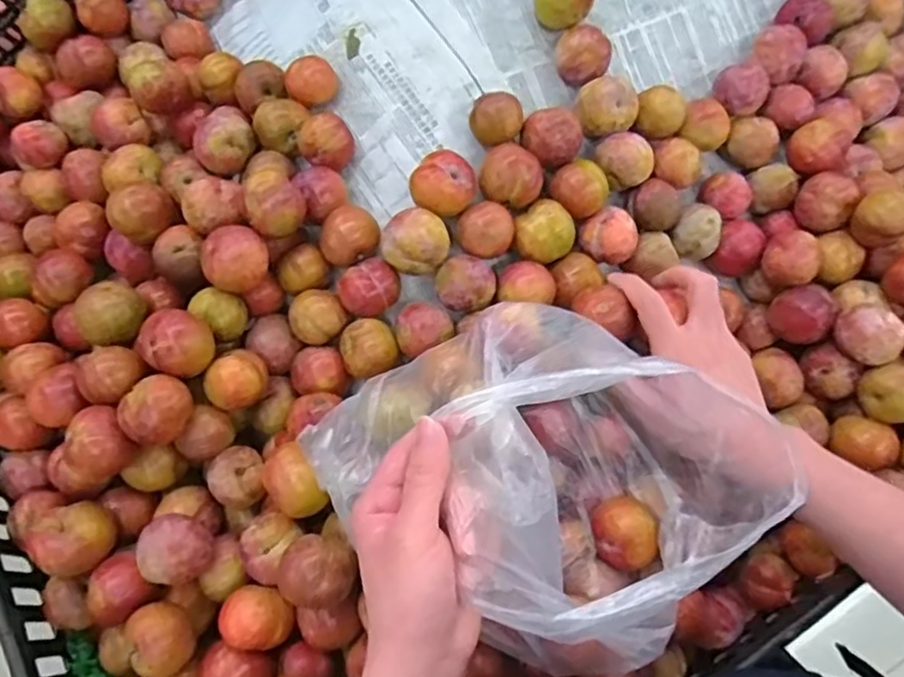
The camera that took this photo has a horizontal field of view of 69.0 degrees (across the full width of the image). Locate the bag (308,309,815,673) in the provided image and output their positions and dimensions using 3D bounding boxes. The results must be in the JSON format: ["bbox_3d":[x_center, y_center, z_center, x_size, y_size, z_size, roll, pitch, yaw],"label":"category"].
[{"bbox_3d":[0.053,0.083,0.405,0.189,0.132,0.223,-40,74,-17],"label":"bag"}]

